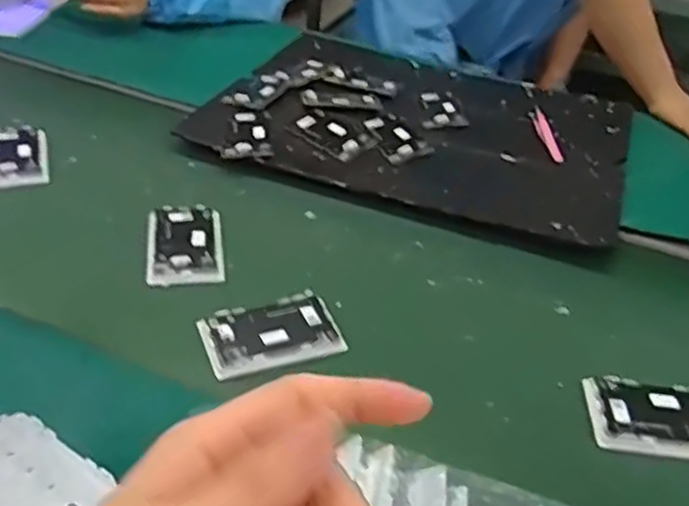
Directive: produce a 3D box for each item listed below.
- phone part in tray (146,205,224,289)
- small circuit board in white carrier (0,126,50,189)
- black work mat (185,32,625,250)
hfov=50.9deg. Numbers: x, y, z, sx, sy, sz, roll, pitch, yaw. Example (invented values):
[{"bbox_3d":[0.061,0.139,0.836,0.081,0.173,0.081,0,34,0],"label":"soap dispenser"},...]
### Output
[{"bbox_3d":[-0.149,-0.008,0.675,0.066,0.014,0.105,-3,38,-12],"label":"phone part in tray"},{"bbox_3d":[-0.355,-0.104,0.776,0.067,0.015,0.106,-8,40,-19],"label":"small circuit board in white carrier"},{"bbox_3d":[0.091,-0.156,0.862,0.472,0.029,0.331,17,38,13],"label":"black work mat"}]

